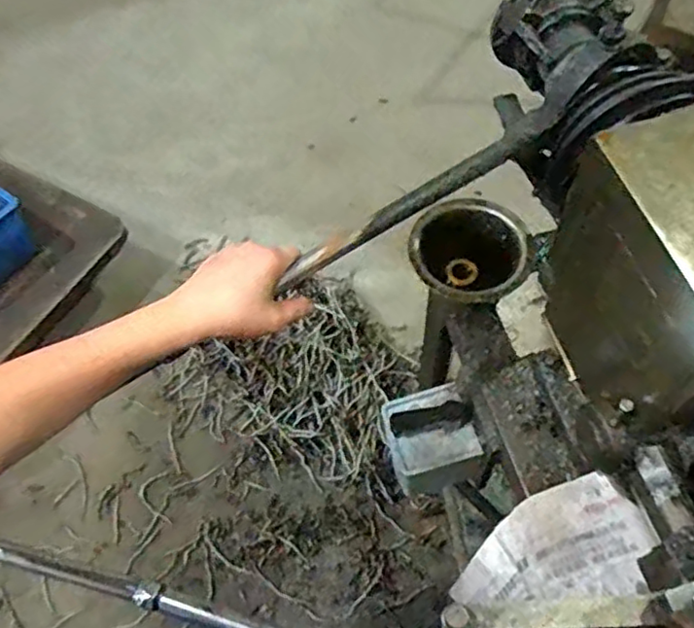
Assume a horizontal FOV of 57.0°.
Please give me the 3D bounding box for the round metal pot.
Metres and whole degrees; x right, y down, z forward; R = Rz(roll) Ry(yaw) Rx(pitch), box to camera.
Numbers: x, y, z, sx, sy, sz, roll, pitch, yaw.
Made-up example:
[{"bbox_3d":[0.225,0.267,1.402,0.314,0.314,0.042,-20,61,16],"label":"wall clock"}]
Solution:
[{"bbox_3d":[0.137,-0.065,0.719,0.132,0.051,0.130,-1,60,2],"label":"round metal pot"}]

